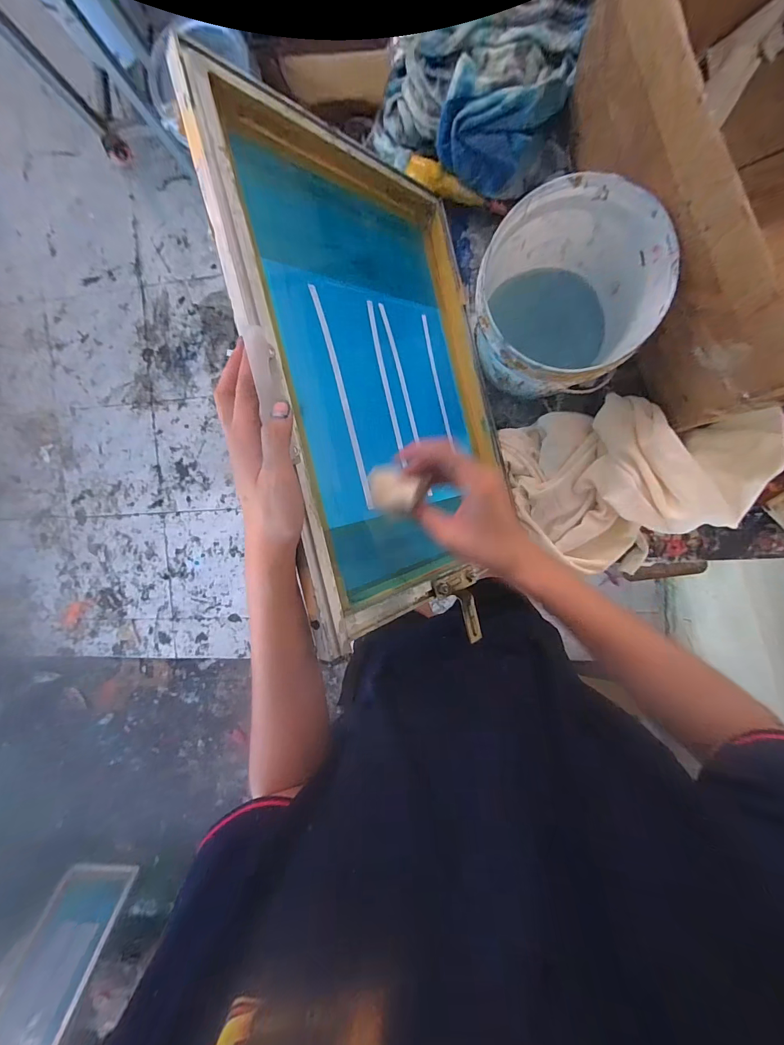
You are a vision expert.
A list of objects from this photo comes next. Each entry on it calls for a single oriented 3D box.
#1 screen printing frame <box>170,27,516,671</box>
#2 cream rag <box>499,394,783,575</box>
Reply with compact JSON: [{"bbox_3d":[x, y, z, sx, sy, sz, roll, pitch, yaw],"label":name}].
[{"bbox_3d":[-0.006,-0.198,0.497,0.056,0.405,0.611,-14,89,46],"label":"screen printing frame"},{"bbox_3d":[0.388,-0.057,0.556,0.392,0.121,0.249,-8,94,9],"label":"cream rag"}]

